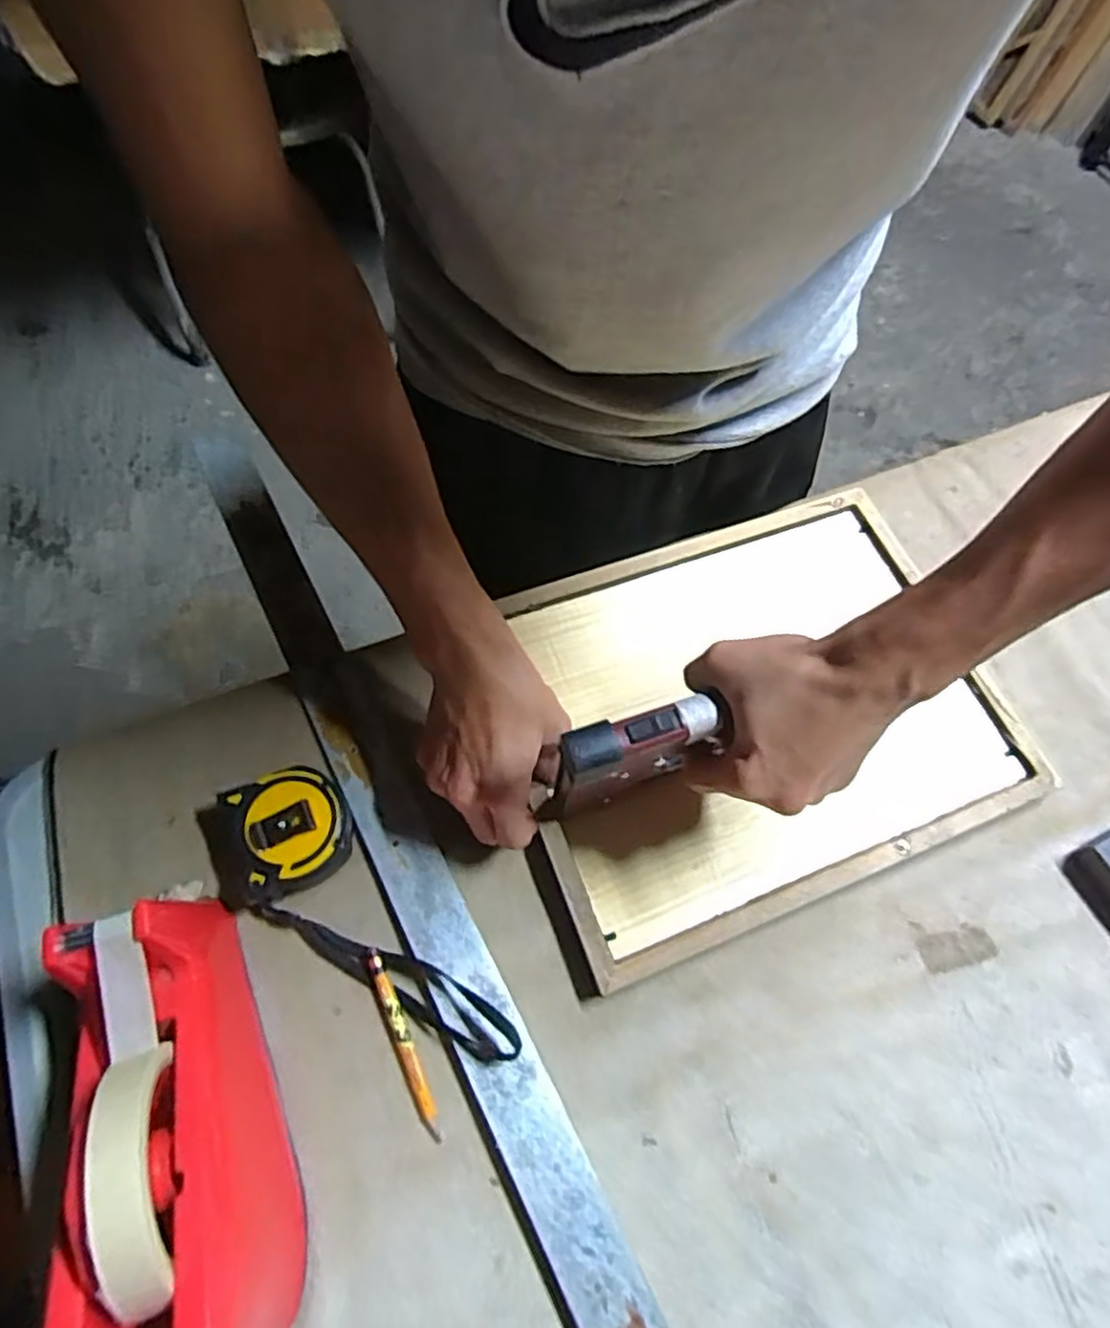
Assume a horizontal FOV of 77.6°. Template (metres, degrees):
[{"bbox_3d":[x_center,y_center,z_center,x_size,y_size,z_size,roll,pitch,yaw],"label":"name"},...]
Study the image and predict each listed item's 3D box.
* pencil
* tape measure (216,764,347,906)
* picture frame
[{"bbox_3d":[-0.084,0.209,0.380,0.011,0.010,0.100,-22,68,-12],"label":"pencil"},{"bbox_3d":[-0.154,0.098,0.407,0.060,0.033,0.066,-21,68,-12],"label":"tape measure"},{"bbox_3d":[0.130,0.029,0.475,0.328,0.023,0.256,-20,69,-11],"label":"picture frame"}]

